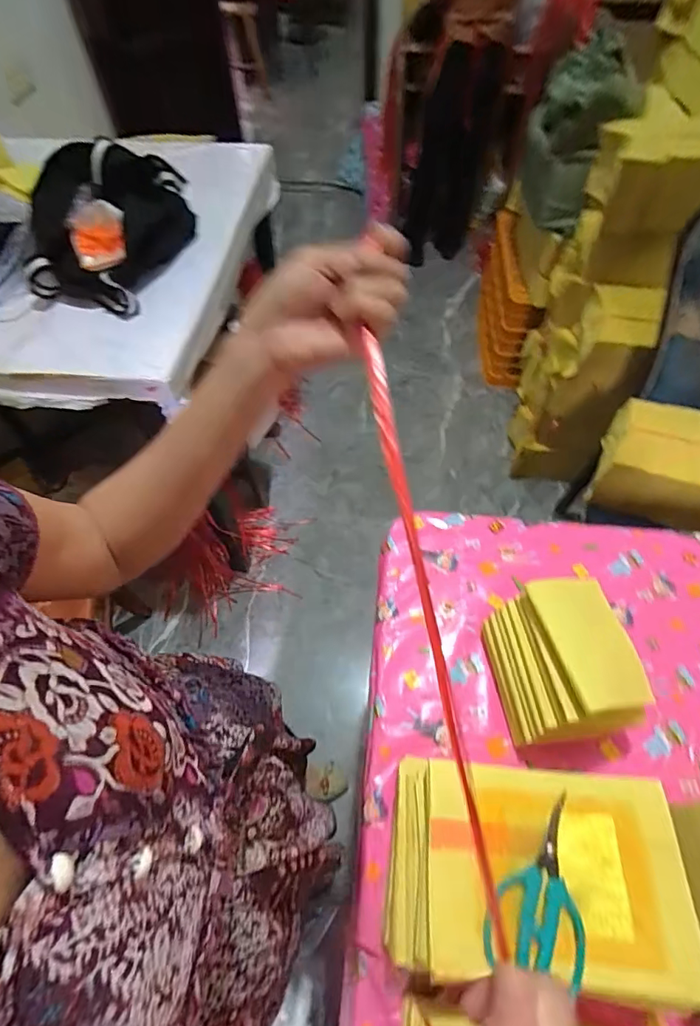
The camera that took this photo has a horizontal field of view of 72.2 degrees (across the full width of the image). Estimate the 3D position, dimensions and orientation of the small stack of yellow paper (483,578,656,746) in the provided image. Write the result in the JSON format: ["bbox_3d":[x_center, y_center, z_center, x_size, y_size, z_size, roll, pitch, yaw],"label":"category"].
[{"bbox_3d":[0.258,0.185,0.593,0.134,0.140,0.166,-10,59,-2],"label":"small stack of yellow paper"}]

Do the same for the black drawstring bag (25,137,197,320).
[{"bbox_3d":[-0.520,-0.614,1.018,0.251,0.190,0.339,14,61,12],"label":"black drawstring bag"}]

